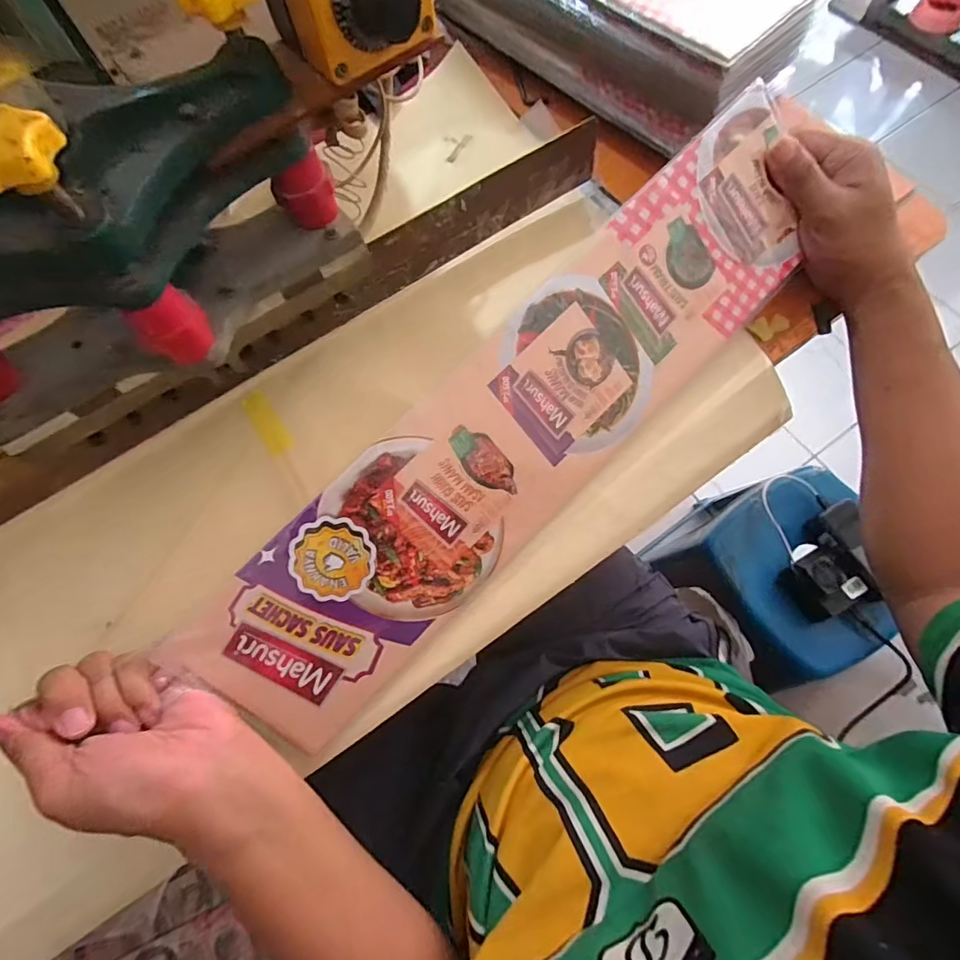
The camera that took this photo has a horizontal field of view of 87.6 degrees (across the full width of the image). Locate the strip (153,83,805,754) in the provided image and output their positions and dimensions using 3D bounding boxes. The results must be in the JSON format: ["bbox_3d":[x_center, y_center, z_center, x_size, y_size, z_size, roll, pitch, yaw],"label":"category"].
[{"bbox_3d":[0.034,-0.045,0.353,0.524,0.011,0.125,-44,110,-7],"label":"strip"}]

